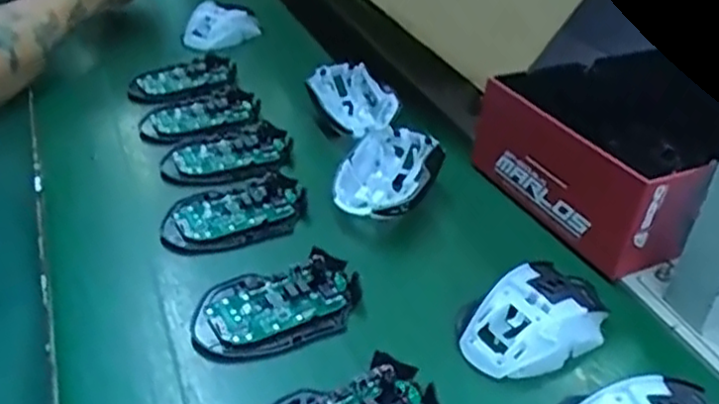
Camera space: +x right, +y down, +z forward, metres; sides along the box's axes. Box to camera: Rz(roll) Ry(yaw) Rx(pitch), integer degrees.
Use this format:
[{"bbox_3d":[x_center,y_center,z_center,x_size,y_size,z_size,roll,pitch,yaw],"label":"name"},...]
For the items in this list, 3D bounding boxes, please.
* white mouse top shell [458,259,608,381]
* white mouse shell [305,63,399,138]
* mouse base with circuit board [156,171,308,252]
[{"bbox_3d":[0.118,0.076,0.462,0.107,0.033,0.062,-20,42,-31],"label":"white mouse top shell"},{"bbox_3d":[-0.005,-0.102,0.676,0.075,0.026,0.107,-10,37,-20],"label":"white mouse shell"},{"bbox_3d":[-0.099,0.008,0.549,0.112,0.016,0.067,-16,40,-27],"label":"mouse base with circuit board"}]

